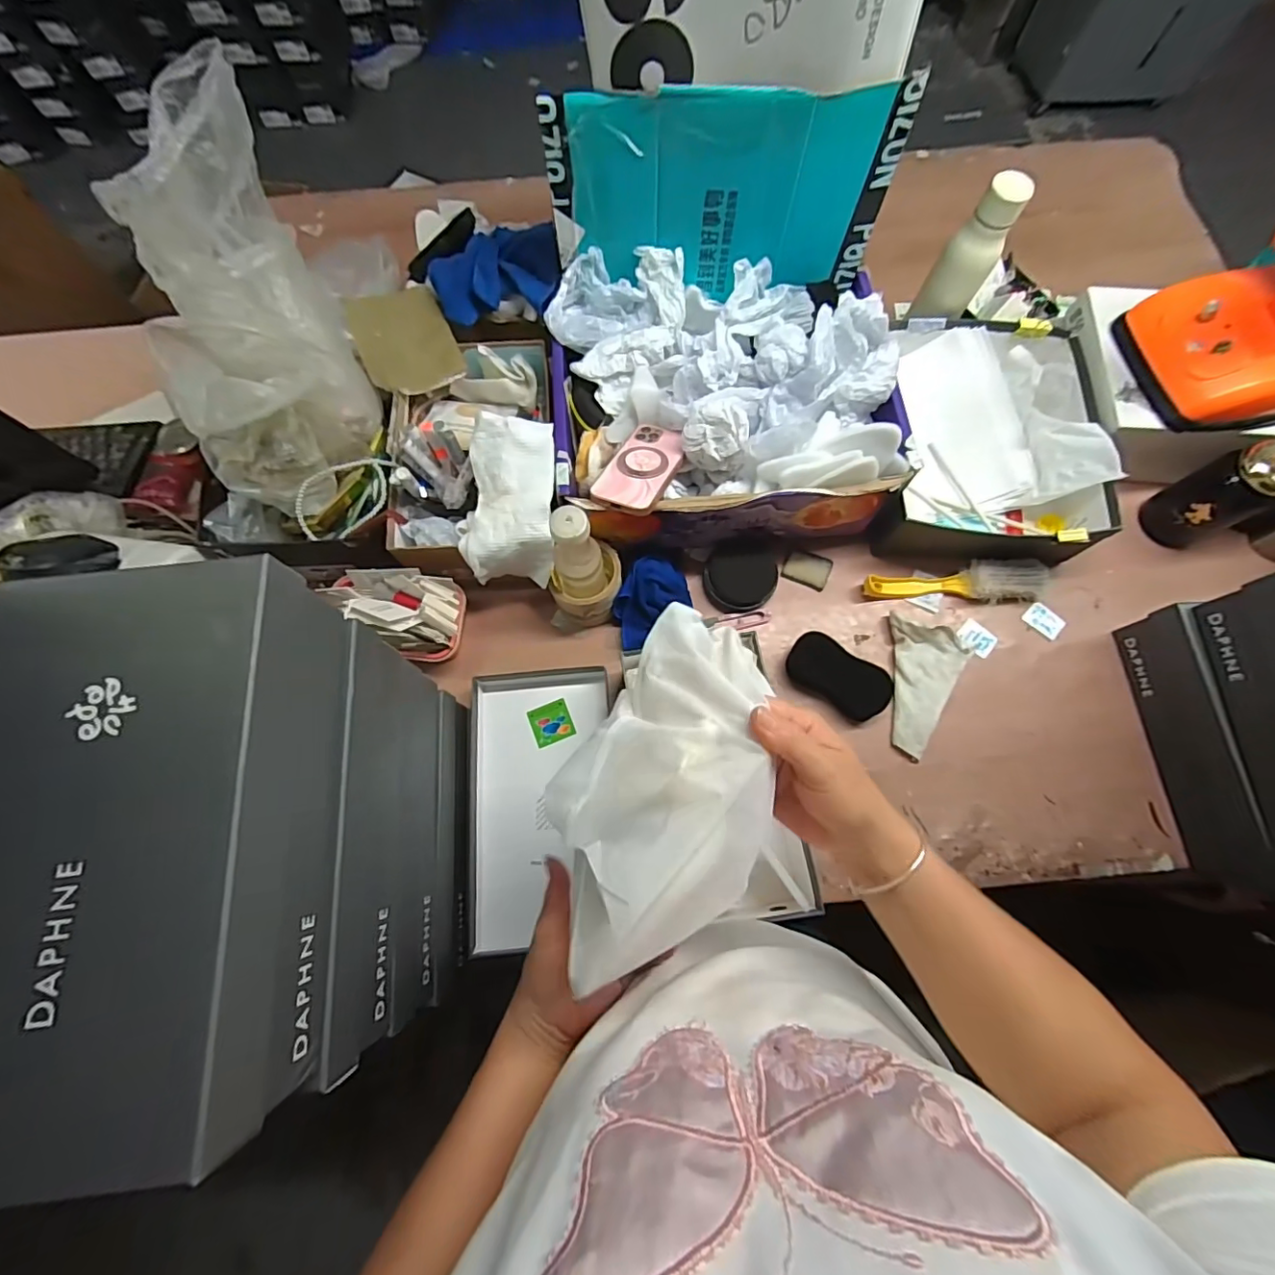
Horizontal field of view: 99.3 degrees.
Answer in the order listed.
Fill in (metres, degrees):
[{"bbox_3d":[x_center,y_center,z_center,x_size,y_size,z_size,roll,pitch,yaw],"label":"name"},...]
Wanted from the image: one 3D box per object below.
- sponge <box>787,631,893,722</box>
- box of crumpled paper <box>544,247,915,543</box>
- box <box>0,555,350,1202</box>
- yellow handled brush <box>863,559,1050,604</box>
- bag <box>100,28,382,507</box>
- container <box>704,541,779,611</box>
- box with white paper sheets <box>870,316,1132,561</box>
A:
[{"bbox_3d":[0.247,0.046,0.666,0.125,0.034,0.058,35,77,10],"label":"sponge"},{"bbox_3d":[0.099,-0.284,0.656,0.384,0.171,0.293,-5,73,-1],"label":"box of crumpled paper"},{"bbox_3d":[-0.285,0.112,0.317,0.170,0.092,0.288,-7,74,-1],"label":"box"},{"bbox_3d":[0.408,-0.067,0.698,0.225,0.037,0.054,-4,73,-1],"label":"yellow handled brush"},{"bbox_3d":[-0.407,-0.344,0.583,0.174,0.232,0.395,0,114,1],"label":"bag"},{"bbox_3d":[0.135,-0.081,0.705,0.094,0.023,0.089,0,73,1],"label":"container"},{"bbox_3d":[0.458,-0.262,0.725,0.272,0.107,0.322,11,74,4],"label":"box with white paper sheets"}]

